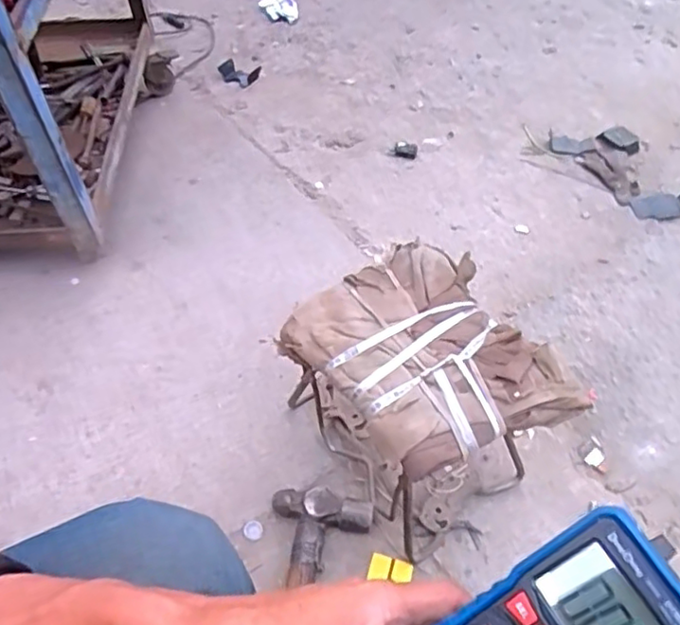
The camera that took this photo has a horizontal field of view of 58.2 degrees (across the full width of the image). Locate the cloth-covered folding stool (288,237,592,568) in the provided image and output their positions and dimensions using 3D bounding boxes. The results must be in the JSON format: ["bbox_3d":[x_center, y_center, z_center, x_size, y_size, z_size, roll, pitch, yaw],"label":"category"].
[{"bbox_3d":[0.088,0.112,0.725,0.243,0.248,0.269,-20,50,-16],"label":"cloth-covered folding stool"}]

